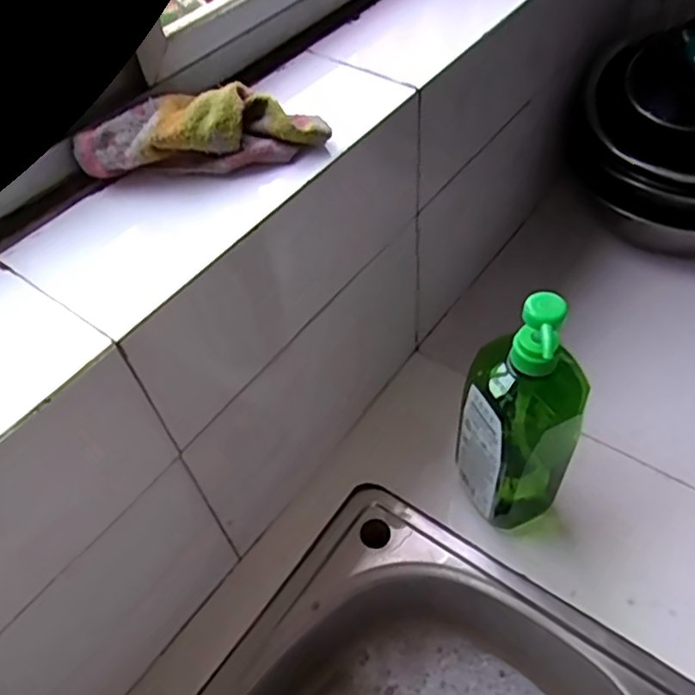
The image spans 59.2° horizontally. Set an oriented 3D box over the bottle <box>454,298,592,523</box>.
[{"bbox_3d":[0.150,0.060,0.539,0.086,0.281,0.093,-23,53,-12],"label":"bottle"}]

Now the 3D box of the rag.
[{"bbox_3d":[-0.106,-0.161,0.448,0.172,0.041,0.064,-10,51,-3],"label":"rag"}]

